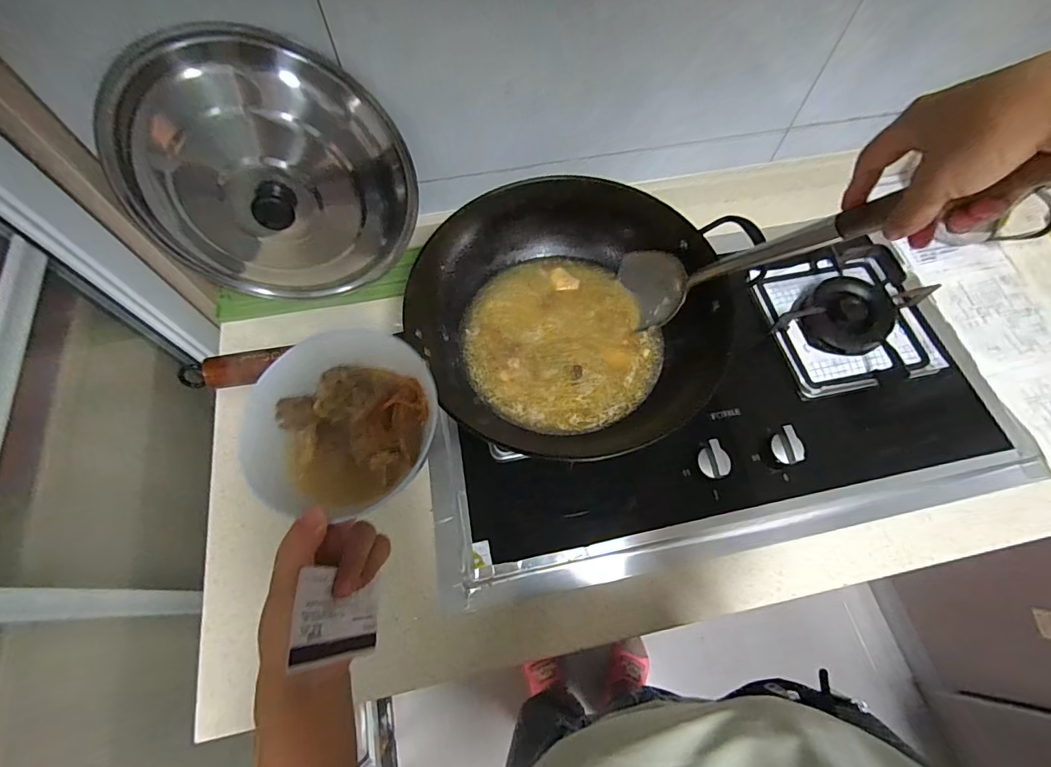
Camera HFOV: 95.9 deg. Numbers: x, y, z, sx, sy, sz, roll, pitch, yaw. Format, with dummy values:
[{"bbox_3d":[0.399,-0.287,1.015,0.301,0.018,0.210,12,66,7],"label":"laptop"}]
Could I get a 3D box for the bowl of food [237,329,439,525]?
[{"bbox_3d":[-0.126,0.029,0.334,0.121,0.057,0.113,0,65,0],"label":"bowl of food"}]

